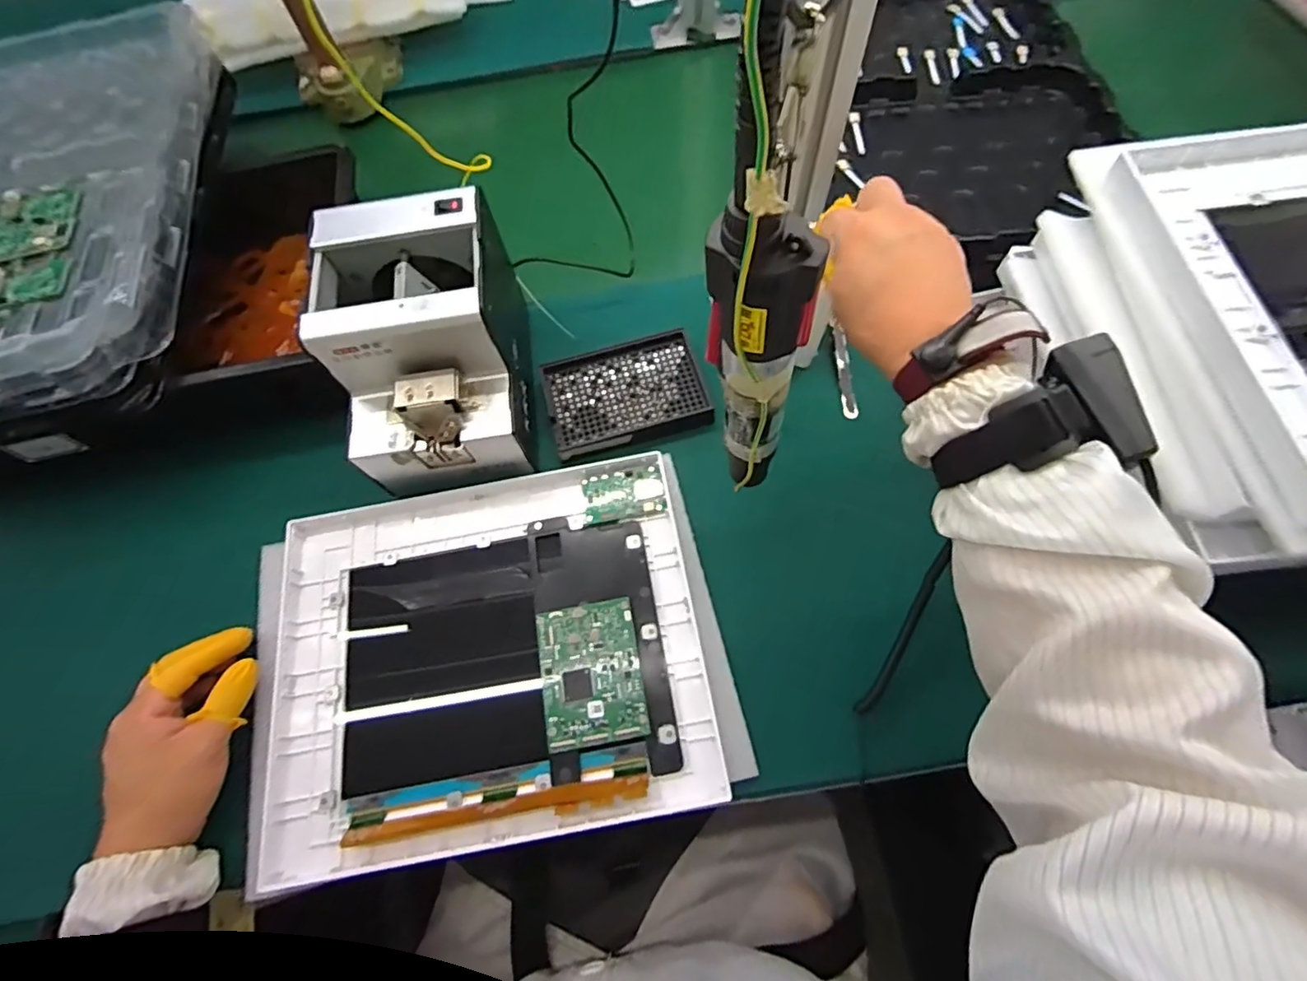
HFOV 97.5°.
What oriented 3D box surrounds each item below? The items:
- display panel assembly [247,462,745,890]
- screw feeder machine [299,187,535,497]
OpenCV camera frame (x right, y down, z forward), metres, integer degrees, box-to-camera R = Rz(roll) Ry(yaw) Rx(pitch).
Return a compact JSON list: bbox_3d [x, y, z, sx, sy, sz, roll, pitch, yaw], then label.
[{"bbox_3d":[-0.129,0.120,0.431,0.343,0.030,0.261,-12,66,-2],"label":"display panel assembly"},{"bbox_3d":[-0.177,-0.110,0.456,0.130,0.136,0.177,-9,66,0],"label":"screw feeder machine"}]

